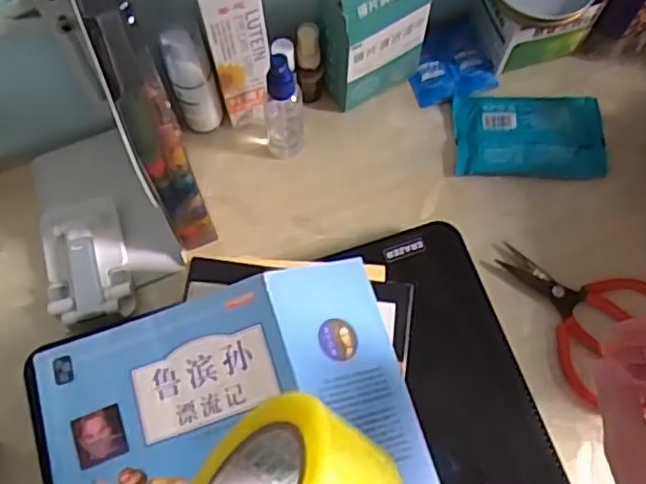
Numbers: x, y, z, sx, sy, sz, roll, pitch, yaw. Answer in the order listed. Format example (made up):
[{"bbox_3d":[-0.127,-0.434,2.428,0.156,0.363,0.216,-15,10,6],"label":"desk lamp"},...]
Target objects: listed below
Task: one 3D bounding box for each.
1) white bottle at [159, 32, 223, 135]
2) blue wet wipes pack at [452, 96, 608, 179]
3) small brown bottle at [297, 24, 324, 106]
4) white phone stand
[{"bbox_3d":[-0.107,-0.129,0.557,0.032,0.114,0.025,-18,71,-6],"label":"white bottle"},{"bbox_3d":[0.187,-0.096,0.603,0.132,0.014,0.077,0,70,0],"label":"blue wet wipes pack"},{"bbox_3d":[-0.011,-0.152,0.583,0.021,0.093,0.020,1,70,0],"label":"small brown bottle"},{"bbox_3d":[-0.195,0.016,0.552,0.063,0.022,0.101,-15,71,-5],"label":"white phone stand"}]

